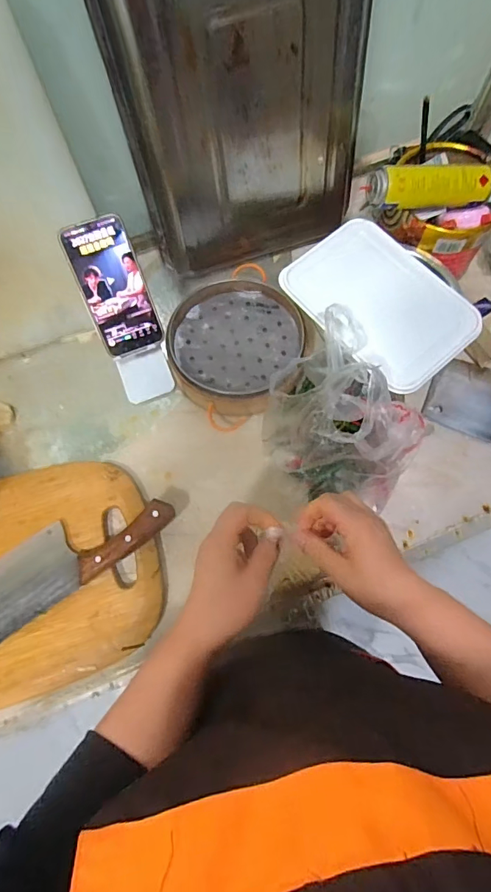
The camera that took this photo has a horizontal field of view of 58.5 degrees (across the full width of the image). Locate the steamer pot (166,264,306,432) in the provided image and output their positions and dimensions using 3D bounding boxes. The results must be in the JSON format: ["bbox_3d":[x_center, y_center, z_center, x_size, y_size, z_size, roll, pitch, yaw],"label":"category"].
[{"bbox_3d":[-0.010,-0.130,0.567,0.183,0.049,0.169,0,74,1],"label":"steamer pot"}]

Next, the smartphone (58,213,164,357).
[{"bbox_3d":[-0.149,-0.179,0.499,0.070,0.007,0.144,-20,113,-5],"label":"smartphone"}]

